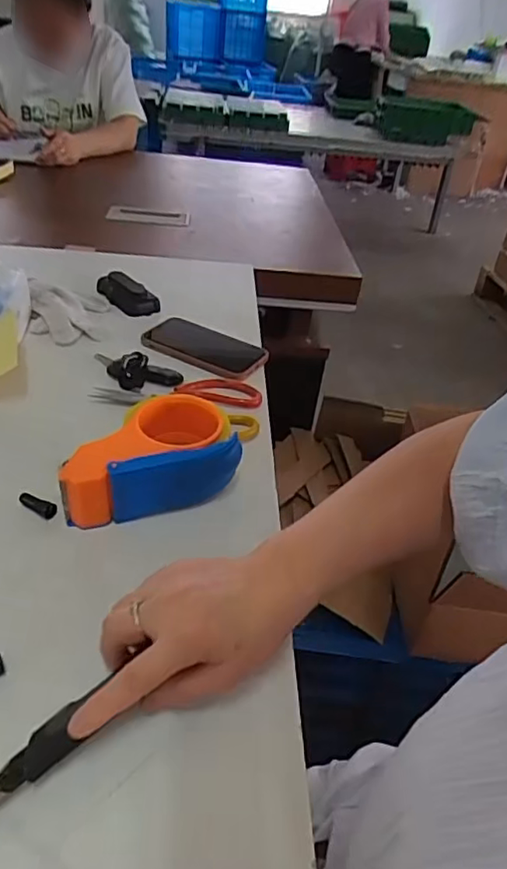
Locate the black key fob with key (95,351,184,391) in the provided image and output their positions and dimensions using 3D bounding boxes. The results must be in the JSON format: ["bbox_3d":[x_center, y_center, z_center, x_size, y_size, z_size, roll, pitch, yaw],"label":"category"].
[{"bbox_3d":[-0.138,-0.076,0.671,0.109,0.019,0.052,12,37,7],"label":"black key fob with key"}]

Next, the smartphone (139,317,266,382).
[{"bbox_3d":[-0.063,-0.111,0.738,0.154,0.013,0.076,22,39,19],"label":"smartphone"}]

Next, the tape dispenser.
[{"bbox_3d":[-0.097,0.016,0.523,0.161,0.057,0.091,-9,40,-20],"label":"tape dispenser"}]

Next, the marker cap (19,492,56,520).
[{"bbox_3d":[-0.184,0.062,0.498,0.036,0.011,0.011,18,38,15],"label":"marker cap"}]

